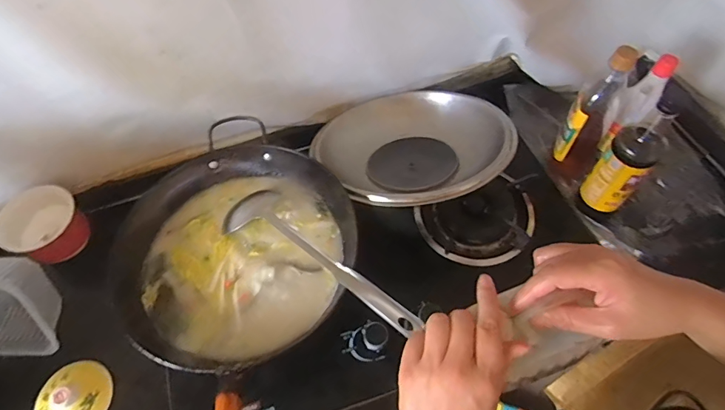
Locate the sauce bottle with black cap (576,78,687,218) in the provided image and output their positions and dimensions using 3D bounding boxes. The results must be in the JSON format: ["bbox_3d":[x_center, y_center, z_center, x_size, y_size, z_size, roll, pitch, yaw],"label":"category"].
[{"bbox_3d":[0.422,-0.071,0.706,0.067,0.252,0.073,38,67,22],"label":"sauce bottle with black cap"}]

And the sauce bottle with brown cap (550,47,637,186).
[{"bbox_3d":[0.398,-0.147,0.763,0.076,0.284,0.090,36,66,21],"label":"sauce bottle with brown cap"}]

